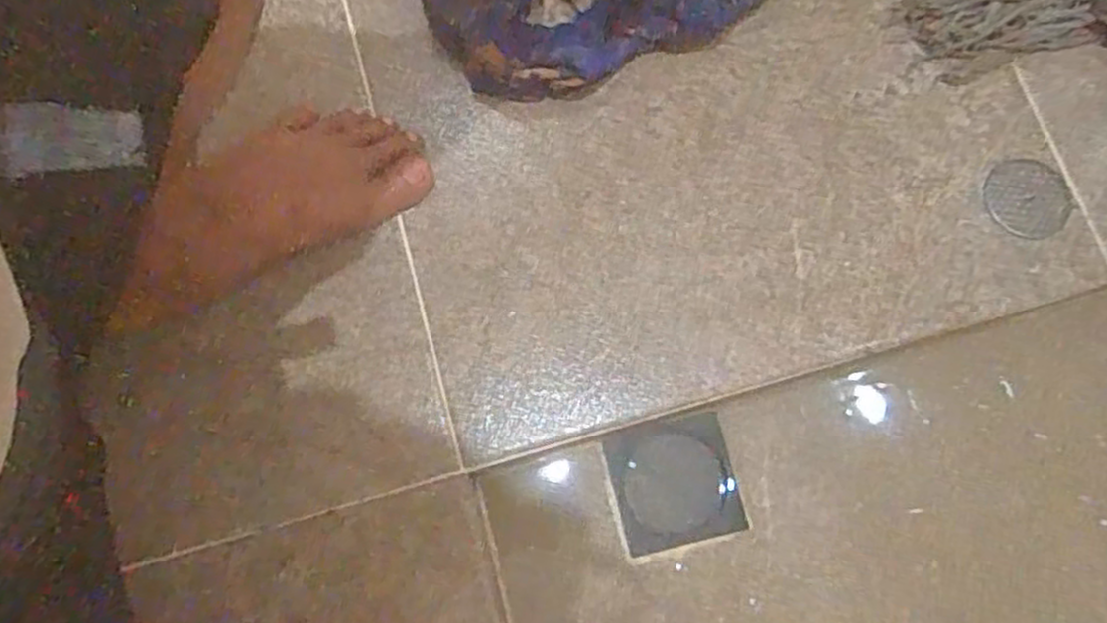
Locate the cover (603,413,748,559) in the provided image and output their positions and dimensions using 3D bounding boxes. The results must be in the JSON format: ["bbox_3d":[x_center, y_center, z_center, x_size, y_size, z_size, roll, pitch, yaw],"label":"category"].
[{"bbox_3d":[0.098,0.140,0.623,0.096,0.007,0.095,-13,76,-4],"label":"cover"}]

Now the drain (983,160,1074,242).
[{"bbox_3d":[0.364,-0.087,0.587,0.063,0.004,0.063,0,76,0],"label":"drain"}]

